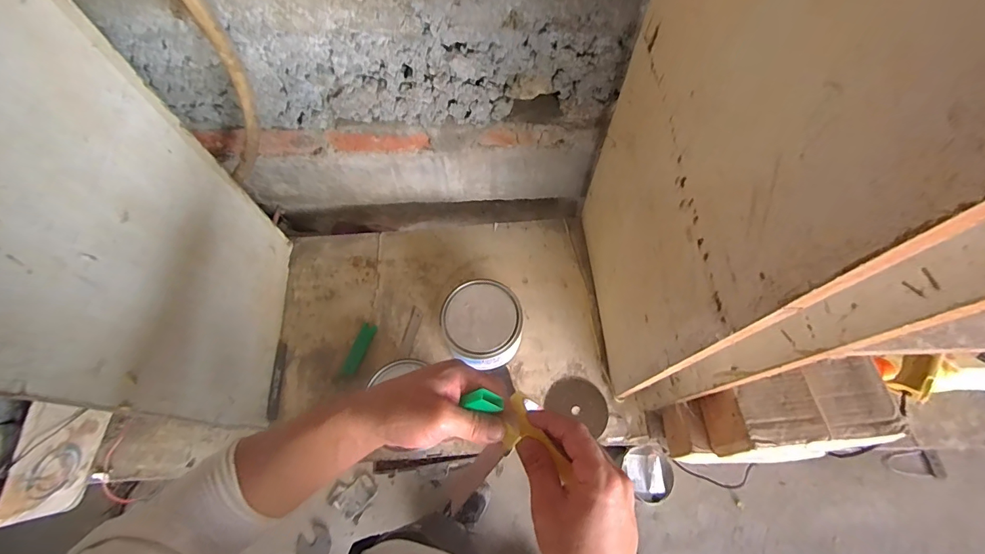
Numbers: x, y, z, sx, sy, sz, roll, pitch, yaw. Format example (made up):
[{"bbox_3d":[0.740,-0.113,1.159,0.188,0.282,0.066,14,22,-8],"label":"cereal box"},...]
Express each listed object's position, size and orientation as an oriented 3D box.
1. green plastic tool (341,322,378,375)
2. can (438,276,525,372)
[{"bbox_3d":[-0.237,0.128,0.759,0.029,0.004,0.097,15,60,8],"label":"green plastic tool"},{"bbox_3d":[-0.019,0.085,0.730,0.132,0.098,0.135,-29,69,-13],"label":"can"}]

